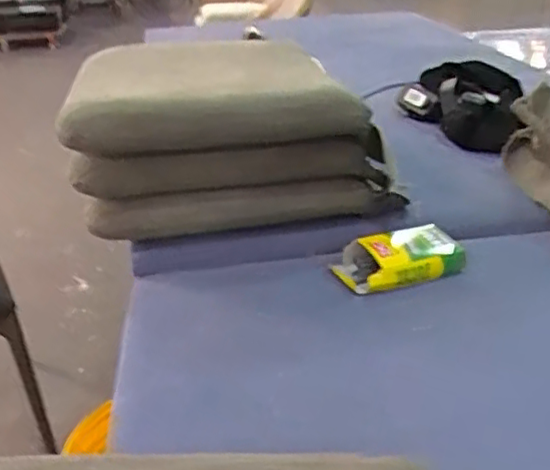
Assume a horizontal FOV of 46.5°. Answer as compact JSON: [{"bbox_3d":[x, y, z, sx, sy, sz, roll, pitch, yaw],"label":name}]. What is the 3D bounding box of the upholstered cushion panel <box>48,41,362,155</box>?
[{"bbox_3d":[-0.109,-0.222,1.006,0.403,0.085,0.381,-6,29,-10],"label":"upholstered cushion panel"}]

